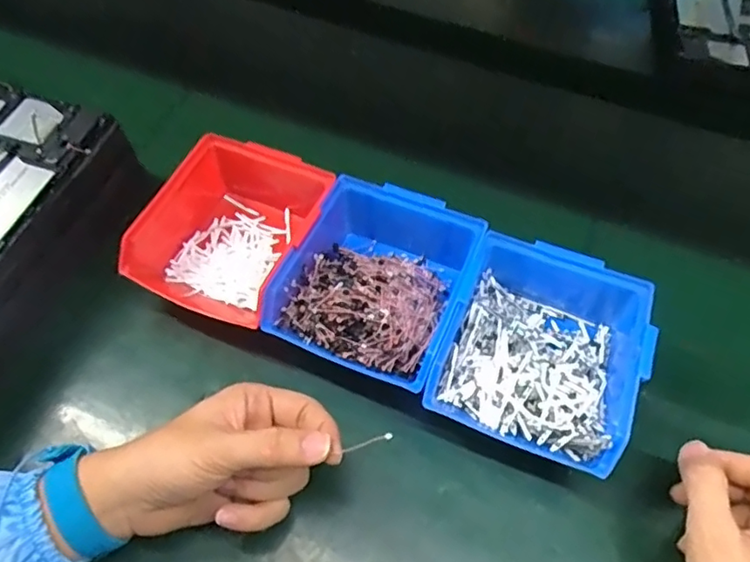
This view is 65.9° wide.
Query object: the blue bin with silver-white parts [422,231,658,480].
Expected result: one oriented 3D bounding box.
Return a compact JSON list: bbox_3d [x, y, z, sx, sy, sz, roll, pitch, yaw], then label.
[{"bbox_3d":[0.117,0.043,0.404,0.126,0.062,0.156,19,59,12],"label":"blue bin with silver-white parts"}]

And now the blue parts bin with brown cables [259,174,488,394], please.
[{"bbox_3d":[0.006,-0.001,0.429,0.123,0.061,0.148,21,59,13],"label":"blue parts bin with brown cables"}]

